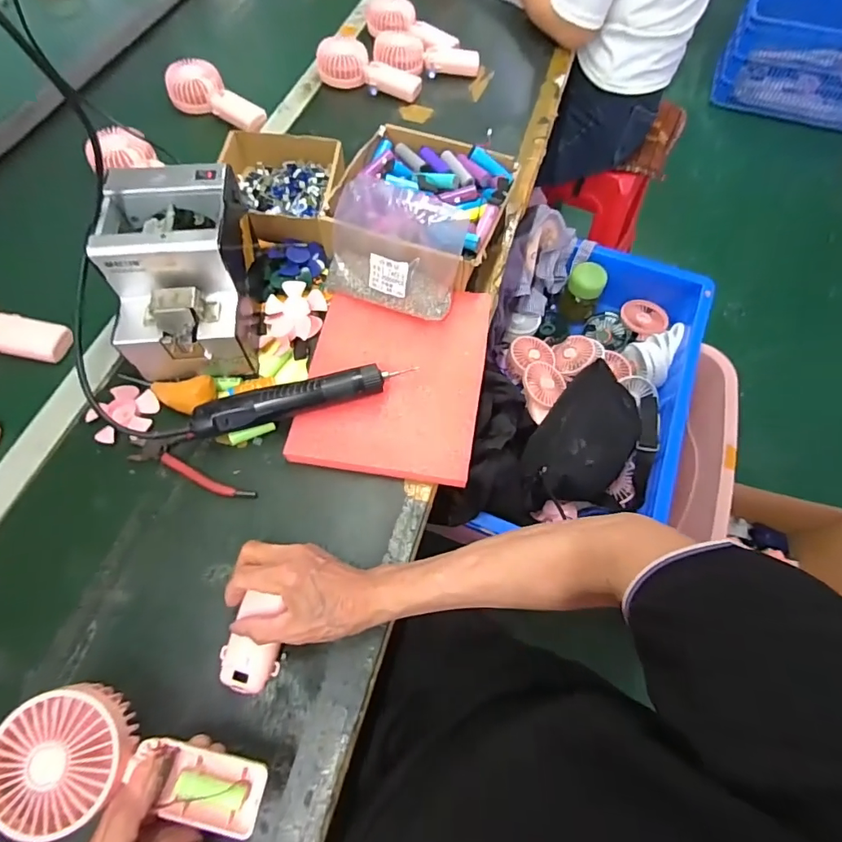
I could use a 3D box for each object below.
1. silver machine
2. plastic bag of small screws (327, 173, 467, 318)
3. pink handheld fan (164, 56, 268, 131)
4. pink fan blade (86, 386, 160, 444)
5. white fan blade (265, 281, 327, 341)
[{"bbox_3d":[-0.261,-0.158,0.532,0.127,0.143,0.175,-4,63,-2],"label":"silver machine"},{"bbox_3d":[-0.033,-0.196,0.559,0.161,0.125,0.074,21,65,10],"label":"plastic bag of small screws"},{"bbox_3d":[-0.326,-0.532,0.779,0.165,0.054,0.068,24,66,12],"label":"pink handheld fan"},{"bbox_3d":[-0.334,-0.011,0.532,0.074,0.018,0.071,-17,64,-8],"label":"pink fan blade"},{"bbox_3d":[-0.156,-0.137,0.597,0.076,0.016,0.078,0,63,0],"label":"white fan blade"}]

